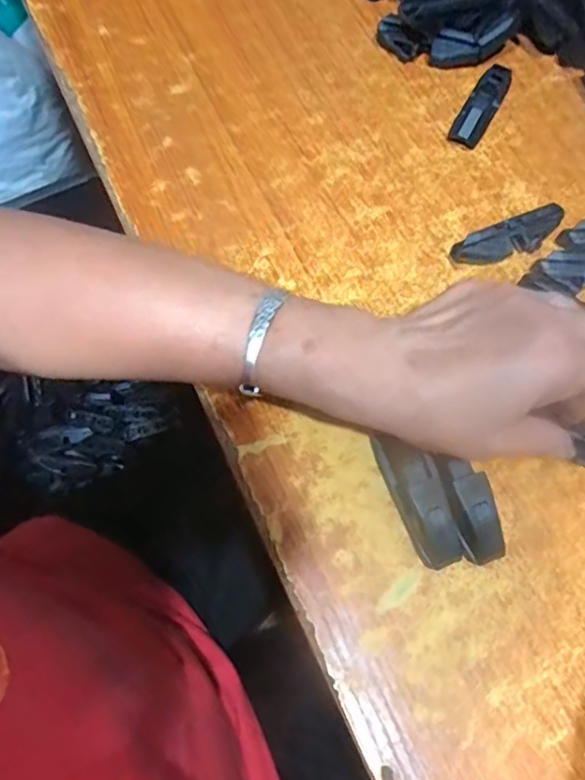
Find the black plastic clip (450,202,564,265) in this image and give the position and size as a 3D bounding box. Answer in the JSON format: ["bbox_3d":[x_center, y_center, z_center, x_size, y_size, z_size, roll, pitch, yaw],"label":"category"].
[{"bbox_3d":[0.134,-0.092,0.346,0.077,0.021,0.018,-24,72,-11],"label":"black plastic clip"}]

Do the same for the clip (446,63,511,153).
[{"bbox_3d":[0.131,-0.196,0.384,0.021,0.019,0.068,30,71,9],"label":"clip"}]

